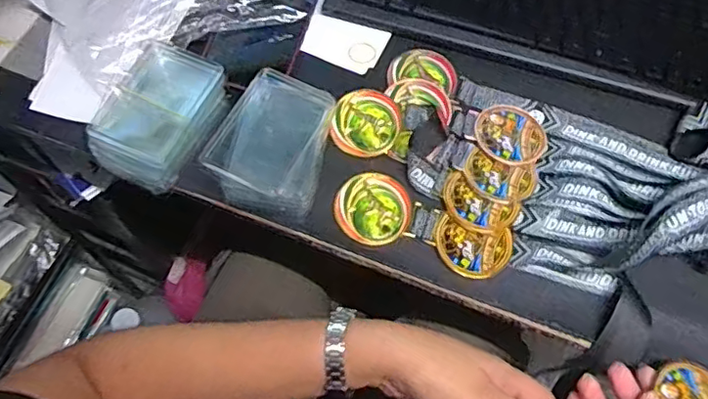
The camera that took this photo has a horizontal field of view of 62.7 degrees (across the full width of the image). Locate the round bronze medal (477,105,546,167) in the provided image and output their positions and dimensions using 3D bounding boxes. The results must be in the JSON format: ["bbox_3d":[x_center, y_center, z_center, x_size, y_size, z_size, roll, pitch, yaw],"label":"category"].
[{"bbox_3d":[0.138,-0.058,0.511,0.057,0.005,0.065,-8,66,-6],"label":"round bronze medal"}]

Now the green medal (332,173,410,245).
[{"bbox_3d":[0.016,0.006,0.483,0.060,0.007,0.062,1,65,-2],"label":"green medal"}]

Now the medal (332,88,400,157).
[{"bbox_3d":[0.011,-0.067,0.509,0.060,0.007,0.059,-1,78,6],"label":"medal"}]

